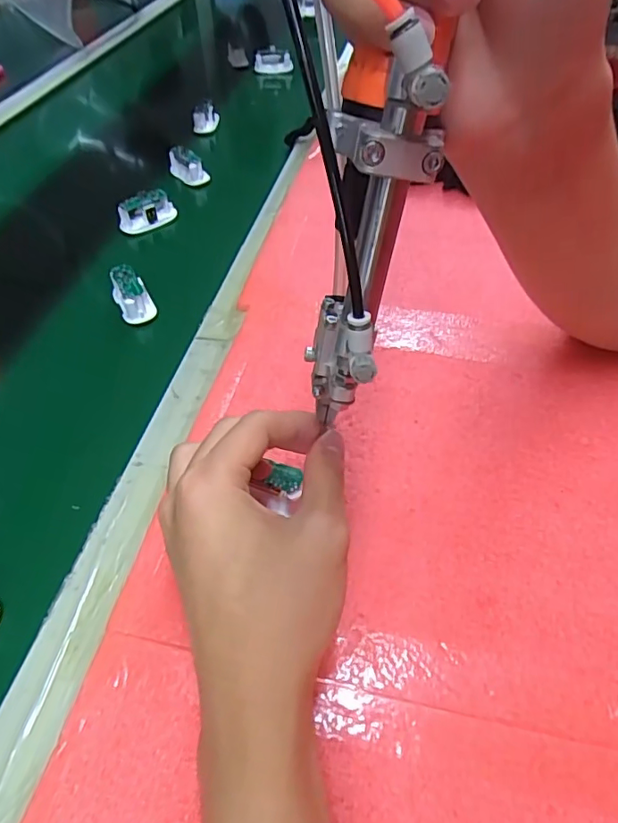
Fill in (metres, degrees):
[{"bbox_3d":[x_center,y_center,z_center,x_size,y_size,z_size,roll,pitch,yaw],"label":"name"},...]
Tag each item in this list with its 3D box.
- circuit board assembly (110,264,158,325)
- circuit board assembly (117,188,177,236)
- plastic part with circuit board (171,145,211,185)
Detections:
[{"bbox_3d":[-0.150,-0.100,0.451,0.027,0.029,0.048,-24,53,-18],"label":"circuit board assembly"},{"bbox_3d":[-0.164,-0.203,0.538,0.057,0.031,0.020,-19,51,-14],"label":"circuit board assembly"},{"bbox_3d":[-0.136,-0.278,0.601,0.018,0.034,0.053,-36,57,-26],"label":"plastic part with circuit board"}]

